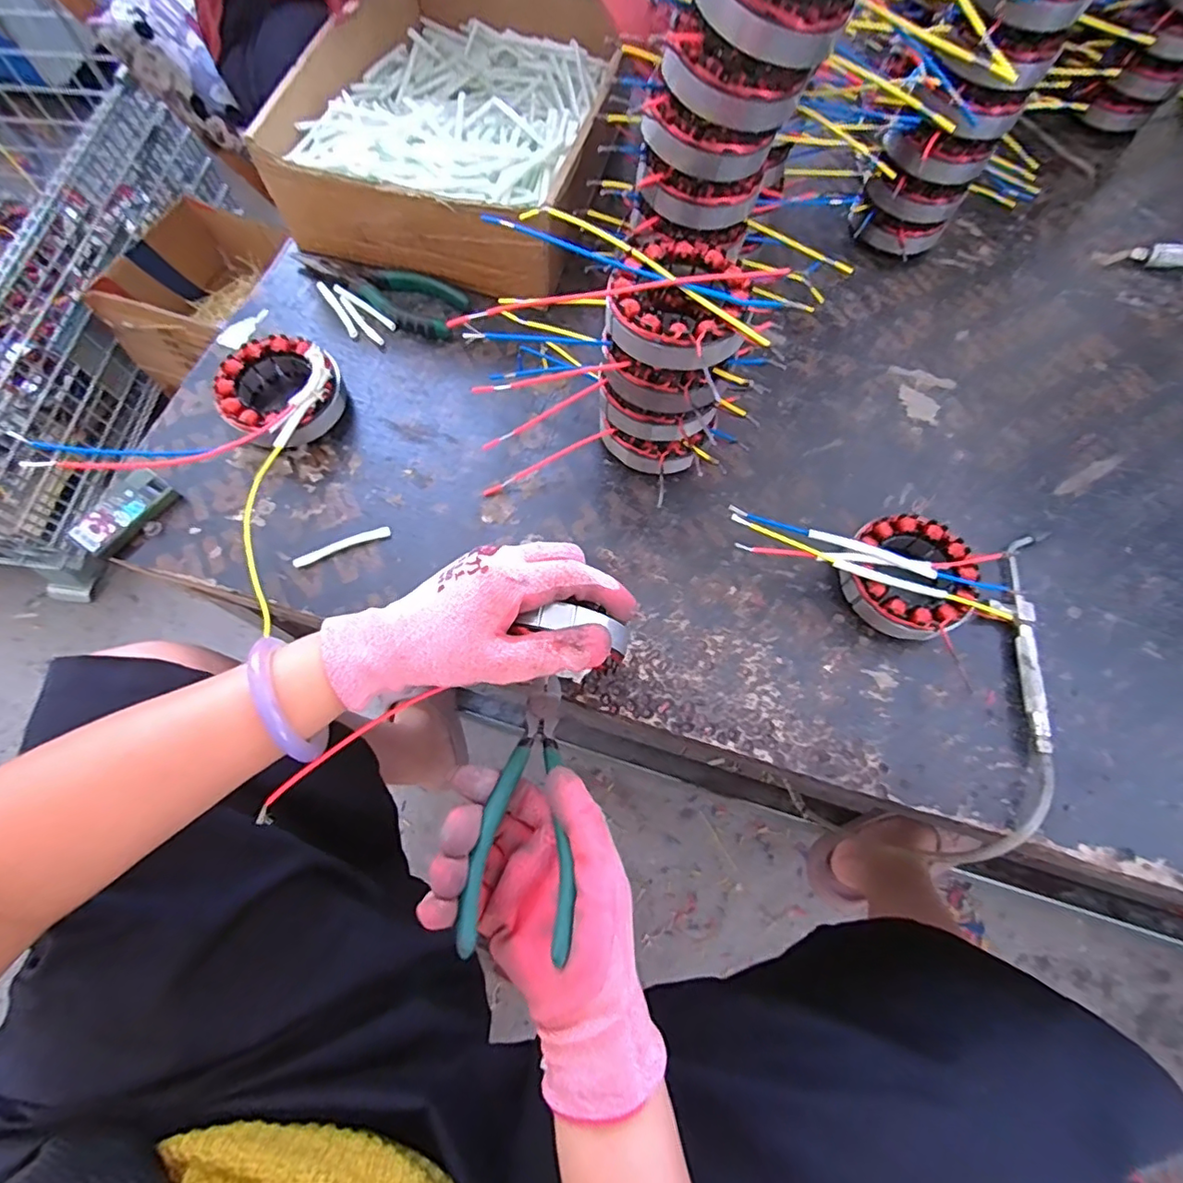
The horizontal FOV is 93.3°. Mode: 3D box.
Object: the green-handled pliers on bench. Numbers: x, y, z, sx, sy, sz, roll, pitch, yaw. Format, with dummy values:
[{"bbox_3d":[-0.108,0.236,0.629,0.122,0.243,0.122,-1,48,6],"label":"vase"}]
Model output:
[{"bbox_3d":[-0.179,-0.263,0.482,0.146,0.018,0.058,25,68,7],"label":"green-handled pliers on bench"}]

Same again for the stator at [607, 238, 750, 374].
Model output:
[{"bbox_3d":[0.052,-0.170,0.338,0.080,0.034,0.091,14,69,4],"label":"stator"}]

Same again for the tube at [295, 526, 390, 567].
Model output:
[{"bbox_3d":[-0.177,-0.032,0.399,0.068,0.005,0.009,-23,70,-12],"label":"tube"}]

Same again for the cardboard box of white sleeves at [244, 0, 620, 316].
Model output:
[{"bbox_3d":[-0.112,-0.439,0.516,0.244,0.098,0.358,10,67,1],"label":"cardboard box of white sleeves"}]

